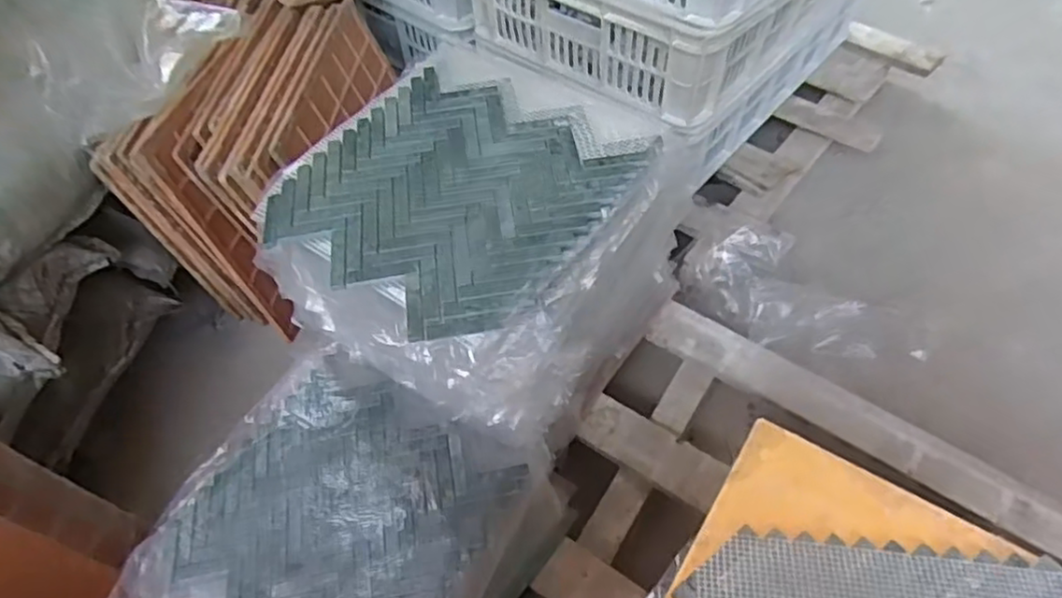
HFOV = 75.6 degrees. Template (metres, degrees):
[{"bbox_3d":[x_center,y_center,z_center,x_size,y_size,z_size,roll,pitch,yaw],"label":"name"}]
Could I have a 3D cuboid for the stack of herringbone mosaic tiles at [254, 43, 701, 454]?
[{"bbox_3d":[-0.045,-0.040,0.733,0.288,0.278,0.319,26,60,22],"label":"stack of herringbone mosaic tiles"}]

